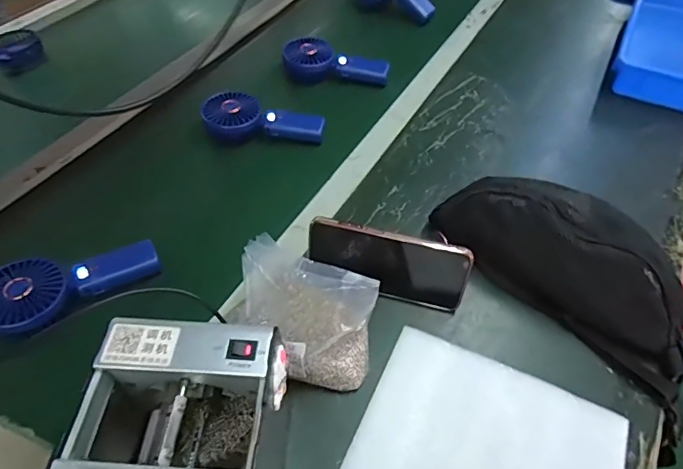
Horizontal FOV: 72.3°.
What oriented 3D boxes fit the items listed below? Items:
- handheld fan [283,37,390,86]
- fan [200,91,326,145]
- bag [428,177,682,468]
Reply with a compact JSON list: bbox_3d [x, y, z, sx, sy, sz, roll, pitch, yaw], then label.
[{"bbox_3d":[-0.007,-0.292,0.804,0.183,0.048,0.073,8,51,8],"label":"handheld fan"},{"bbox_3d":[-0.117,-0.178,0.712,0.179,0.049,0.068,0,51,1],"label":"fan"},{"bbox_3d":[0.259,0.038,0.498,0.167,0.078,0.302,-24,54,-17],"label":"bag"}]

